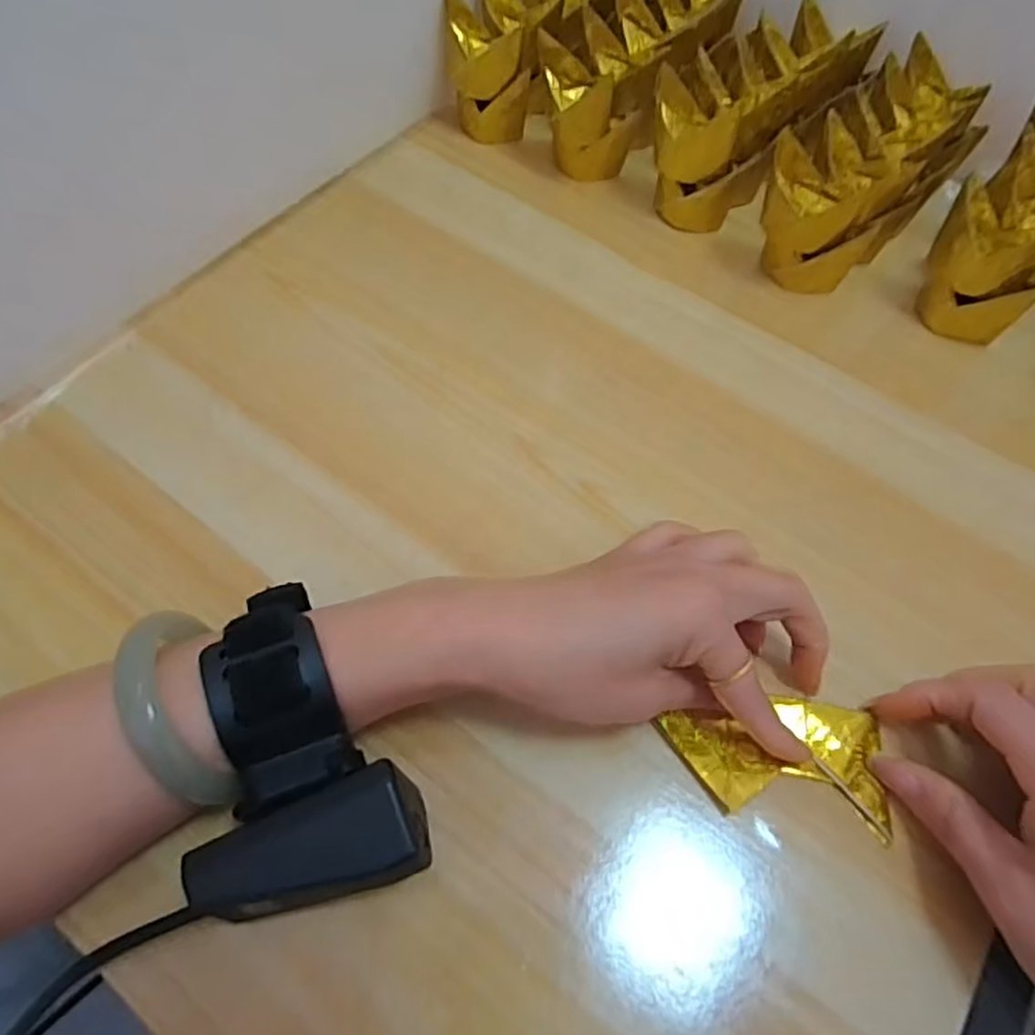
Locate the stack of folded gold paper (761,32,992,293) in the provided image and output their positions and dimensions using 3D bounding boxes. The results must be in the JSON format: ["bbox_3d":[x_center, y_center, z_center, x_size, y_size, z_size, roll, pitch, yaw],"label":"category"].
[{"bbox_3d":[0.208,-0.204,0.412,0.073,0.062,0.178,35,64,17],"label":"stack of folded gold paper"}]

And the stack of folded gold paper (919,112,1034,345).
[{"bbox_3d":[0.276,-0.158,0.389,0.065,0.060,0.143,37,65,18],"label":"stack of folded gold paper"}]

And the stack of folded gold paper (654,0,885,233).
[{"bbox_3d":[0.143,-0.246,0.430,0.084,0.060,0.163,33,63,16],"label":"stack of folded gold paper"}]

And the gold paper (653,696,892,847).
[{"bbox_3d":[0.096,0.092,0.270,0.082,0.007,0.046,4,59,-2],"label":"gold paper"}]

